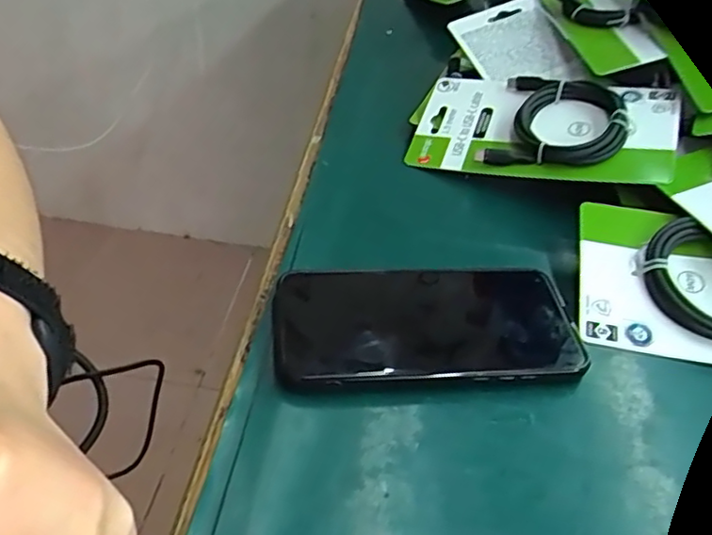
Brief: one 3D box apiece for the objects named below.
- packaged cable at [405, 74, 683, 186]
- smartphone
[{"bbox_3d":[0.134,-0.104,0.462,0.178,0.021,0.098,11,55,22],"label":"packaged cable"},{"bbox_3d":[0.037,0.030,0.342,0.158,0.012,0.077,0,42,-8],"label":"smartphone"}]

